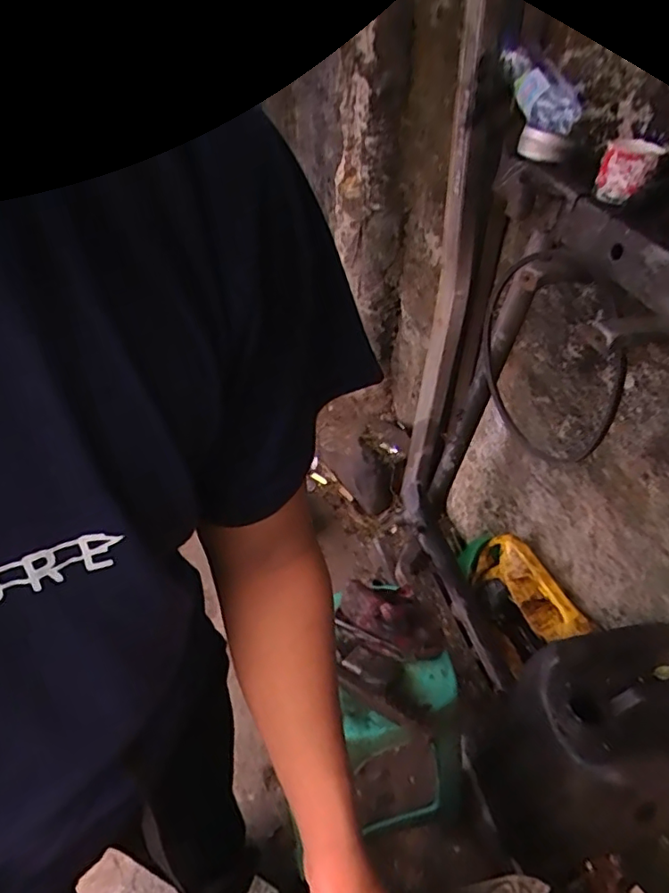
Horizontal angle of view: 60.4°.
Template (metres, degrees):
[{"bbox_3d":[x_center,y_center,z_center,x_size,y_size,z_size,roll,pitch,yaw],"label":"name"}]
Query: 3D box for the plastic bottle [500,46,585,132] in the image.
[{"bbox_3d":[0.304,-0.550,0.877,0.052,0.053,0.223,-9,56,-15],"label":"plastic bottle"}]

